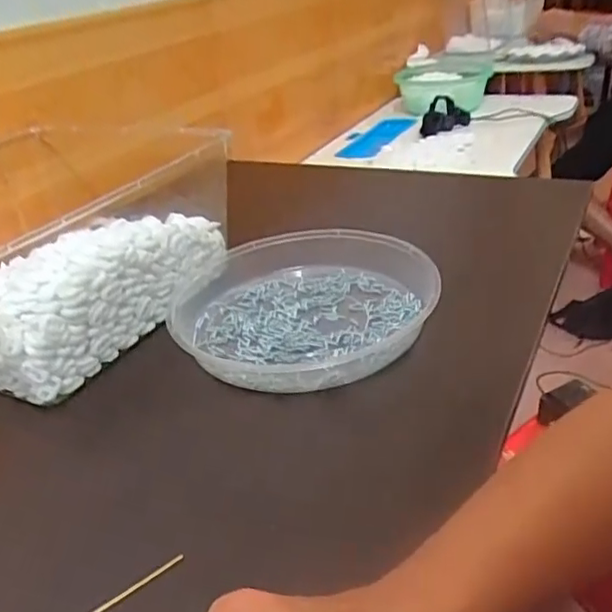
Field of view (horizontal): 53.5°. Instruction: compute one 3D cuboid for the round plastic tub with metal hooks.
[{"bbox_3d":[-0.005,-0.004,0.544,0.237,0.041,0.217,-4,31,3],"label":"round plastic tub with metal hooks"}]

